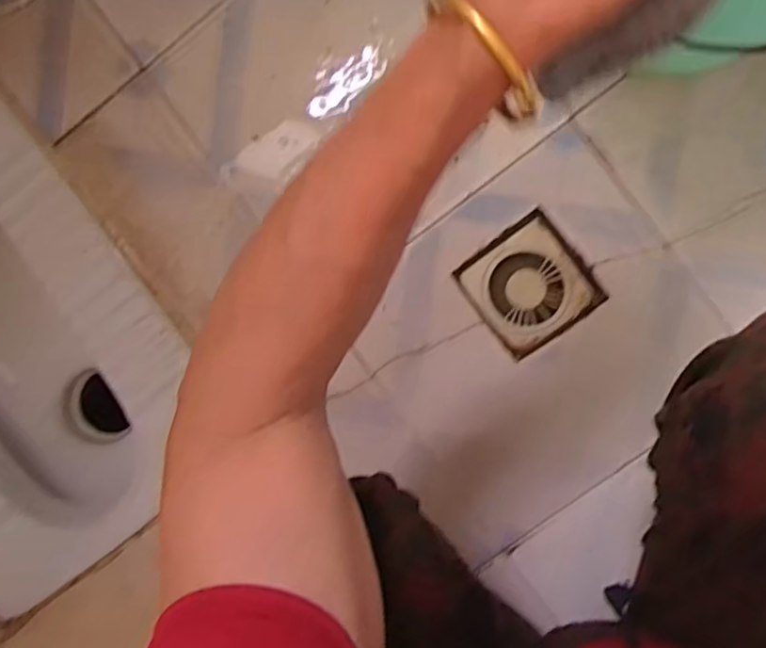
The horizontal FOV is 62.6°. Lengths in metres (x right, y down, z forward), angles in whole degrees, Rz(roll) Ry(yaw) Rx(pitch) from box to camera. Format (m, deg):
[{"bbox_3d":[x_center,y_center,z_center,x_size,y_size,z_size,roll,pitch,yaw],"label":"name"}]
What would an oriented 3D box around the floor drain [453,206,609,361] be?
[{"bbox_3d":[0.144,-0.038,0.623,0.109,0.006,0.110,-37,90,7],"label":"floor drain"}]

